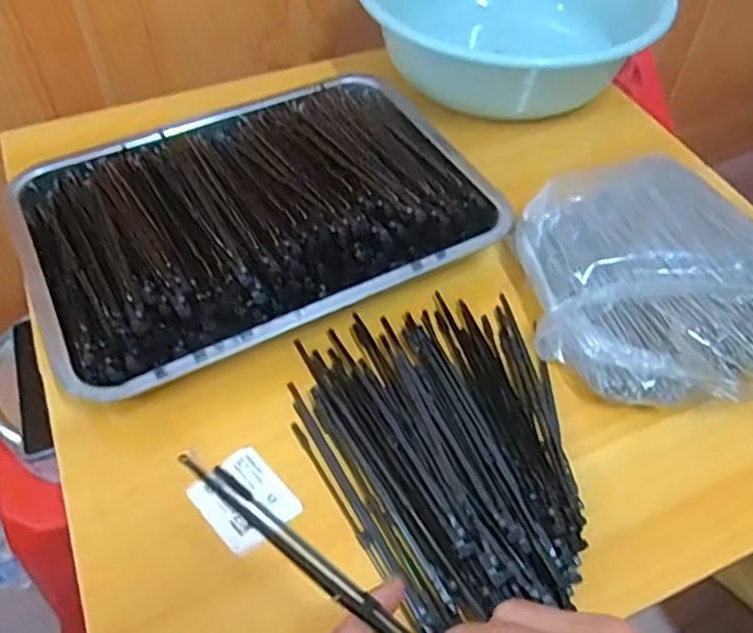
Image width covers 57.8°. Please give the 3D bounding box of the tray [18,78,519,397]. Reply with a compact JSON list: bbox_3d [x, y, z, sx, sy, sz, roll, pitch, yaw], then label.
[{"bbox_3d":[-0.100,-0.091,0.544,0.337,0.061,0.241,-22,56,-18],"label":"tray"}]

